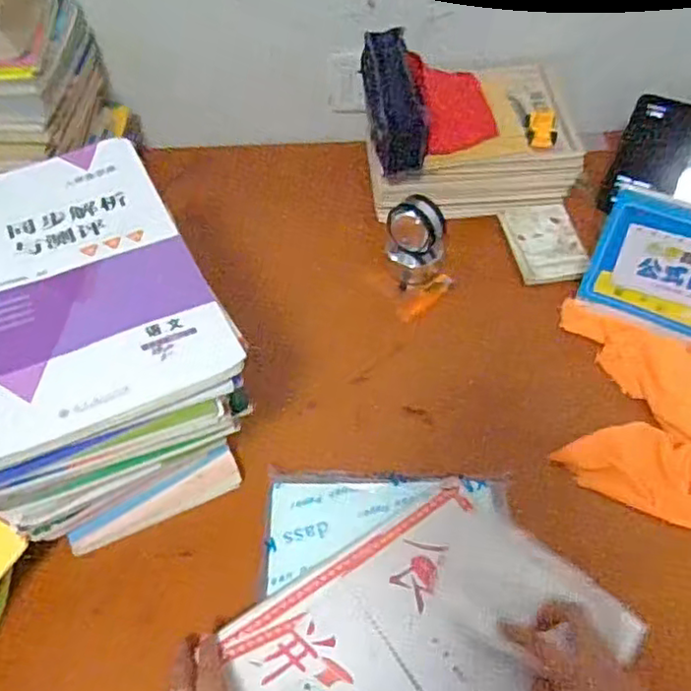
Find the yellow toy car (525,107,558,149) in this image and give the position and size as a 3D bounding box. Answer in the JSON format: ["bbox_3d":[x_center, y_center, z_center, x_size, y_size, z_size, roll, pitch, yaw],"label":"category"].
[{"bbox_3d":[0.250,-0.276,0.823,0.038,0.024,0.062,5,54,5],"label":"yellow toy car"}]

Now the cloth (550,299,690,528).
[{"bbox_3d":[0.327,0.071,0.692,0.237,0.048,0.198,25,58,19],"label":"cloth"}]

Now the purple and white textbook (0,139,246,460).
[{"bbox_3d":[-0.234,-0.055,0.517,0.208,0.027,0.299,-24,56,-15],"label":"purple and white textbook"}]

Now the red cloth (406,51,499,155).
[{"bbox_3d":[0.132,-0.308,0.809,0.099,0.082,0.109,-12,54,-8],"label":"red cloth"}]

